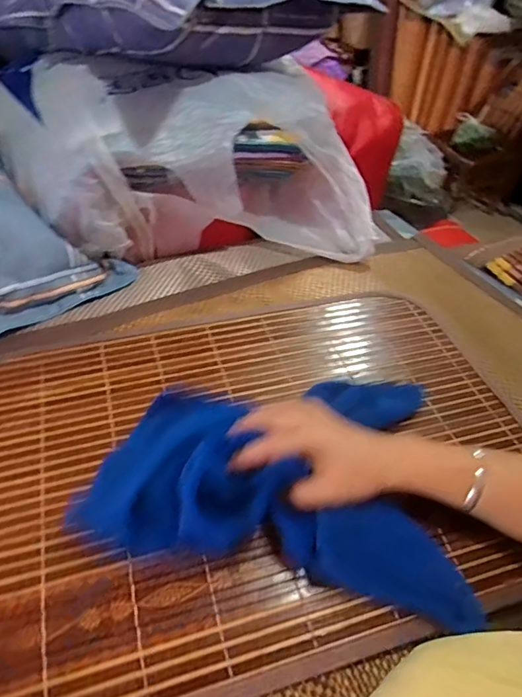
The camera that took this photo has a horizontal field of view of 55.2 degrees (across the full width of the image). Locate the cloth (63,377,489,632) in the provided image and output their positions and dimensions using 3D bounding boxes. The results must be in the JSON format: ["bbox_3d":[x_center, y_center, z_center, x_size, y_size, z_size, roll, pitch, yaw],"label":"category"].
[{"bbox_3d":[0.031,0.088,0.487,0.334,0.054,0.246,13,44,6],"label":"cloth"}]

